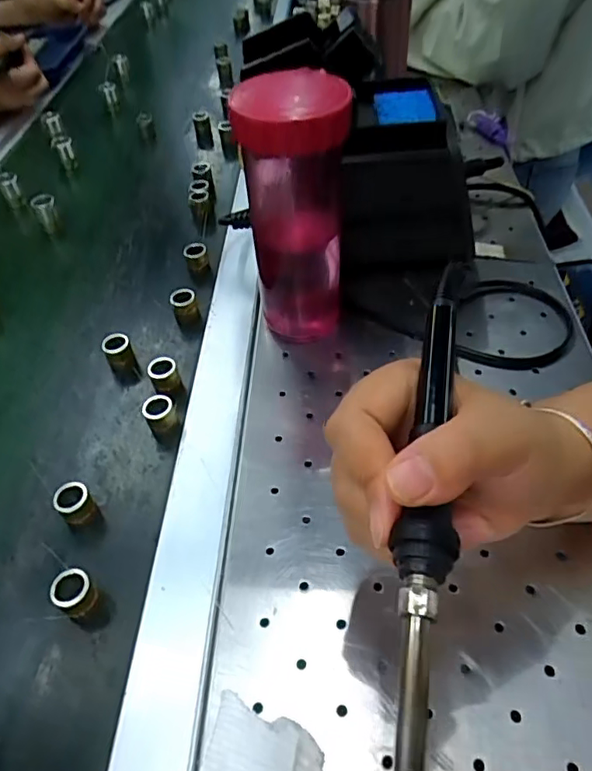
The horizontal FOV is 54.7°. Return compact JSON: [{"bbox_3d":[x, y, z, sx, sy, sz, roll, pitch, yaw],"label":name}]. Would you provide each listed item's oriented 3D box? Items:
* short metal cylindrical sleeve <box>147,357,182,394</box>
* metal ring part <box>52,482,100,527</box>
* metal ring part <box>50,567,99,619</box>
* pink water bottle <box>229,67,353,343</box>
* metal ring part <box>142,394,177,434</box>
[{"bbox_3d":[-0.094,-0.005,0.413,0.019,0.025,0.020,-3,47,3],"label":"short metal cylindrical sleeve"},{"bbox_3d":[-0.132,0.071,0.344,0.019,0.018,0.021,-30,51,-20],"label":"metal ring part"},{"bbox_3d":[-0.117,0.113,0.307,0.020,0.023,0.023,-38,54,-26],"label":"metal ring part"},{"bbox_3d":[0.002,-0.116,0.403,0.066,0.175,0.088,-5,47,2],"label":"pink water bottle"},{"bbox_3d":[-0.091,0.021,0.387,0.019,0.024,0.018,-3,47,3],"label":"metal ring part"}]

